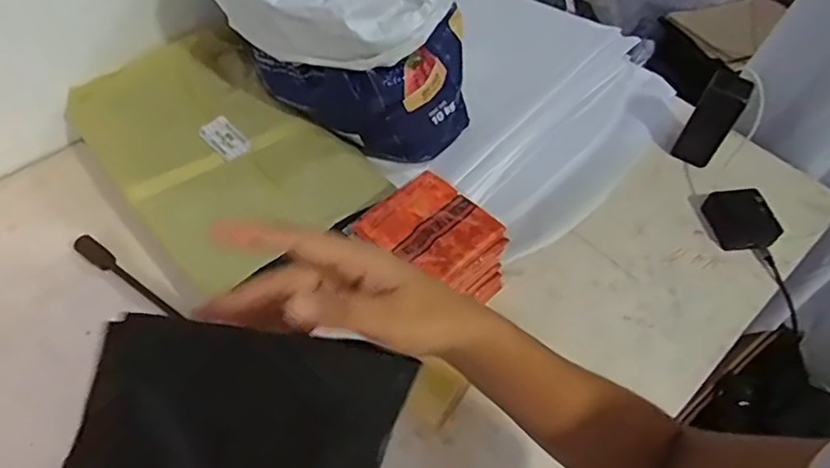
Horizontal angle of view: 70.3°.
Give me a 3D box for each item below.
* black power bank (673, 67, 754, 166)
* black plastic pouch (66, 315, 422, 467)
[{"bbox_3d":[0.414,-0.160,0.817,0.055,0.144,0.035,29,58,15],"label":"black power bank"},{"bbox_3d":[-0.090,0.134,0.326,0.193,0.168,0.013,15,8,-40],"label":"black plastic pouch"}]

